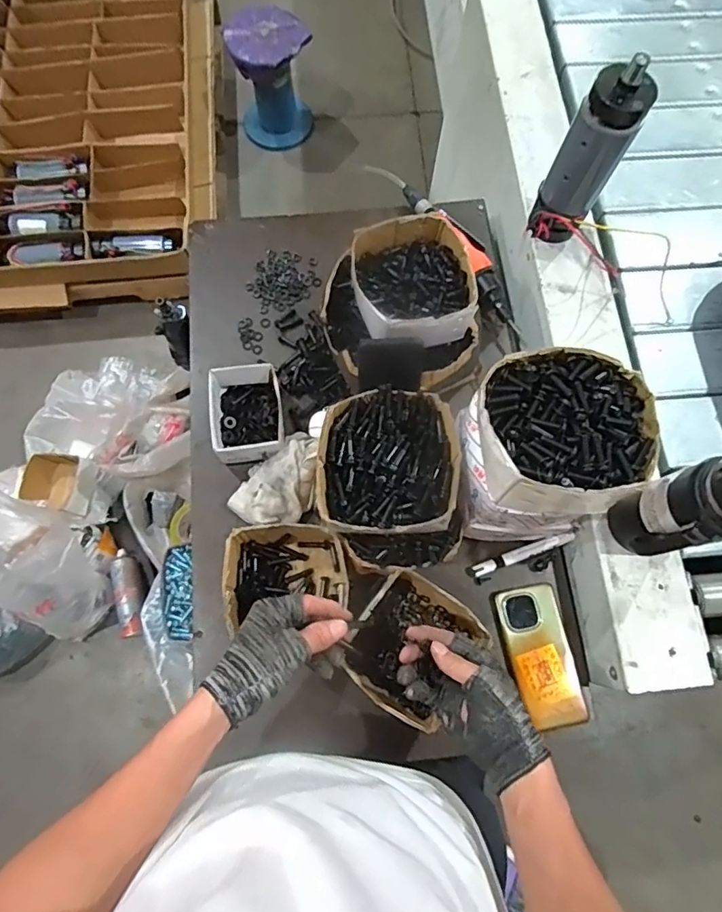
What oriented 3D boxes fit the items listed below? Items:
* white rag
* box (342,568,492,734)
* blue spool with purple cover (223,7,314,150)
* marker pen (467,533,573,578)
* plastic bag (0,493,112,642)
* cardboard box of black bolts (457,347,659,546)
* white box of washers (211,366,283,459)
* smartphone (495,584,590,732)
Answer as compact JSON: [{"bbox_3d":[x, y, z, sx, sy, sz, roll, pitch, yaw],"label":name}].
[{"bbox_3d":[-0.103,0.030,0.687,0.093,0.037,0.133,24,74,6],"label":"white rag"},{"bbox_3d":[0.057,0.223,0.621,0.126,0.070,0.143,33,75,8],"label":"box"},{"bbox_3d":[-0.272,-1.147,1.594,0.220,0.292,0.220,0,73,-1],"label":"blue spool with purple cover"},{"bbox_3d":[0.208,0.128,0.680,0.145,0.015,0.017,-19,74,-7],"label":"marker pen"},{"bbox_3d":[-0.726,0.239,1.136,0.287,0.280,0.254,20,74,5],"label":"plastic bag"},{"bbox_3d":[0.192,-0.003,0.565,0.164,0.194,0.151,3,73,0],"label":"cardboard box of black bolts"},{"bbox_3d":[-0.153,-0.060,0.712,0.095,0.061,0.134,-8,73,-4],"label":"white box of washers"},{"bbox_3d":[0.222,0.247,0.646,0.079,0.014,0.163,-10,74,-4],"label":"smartphone"}]

